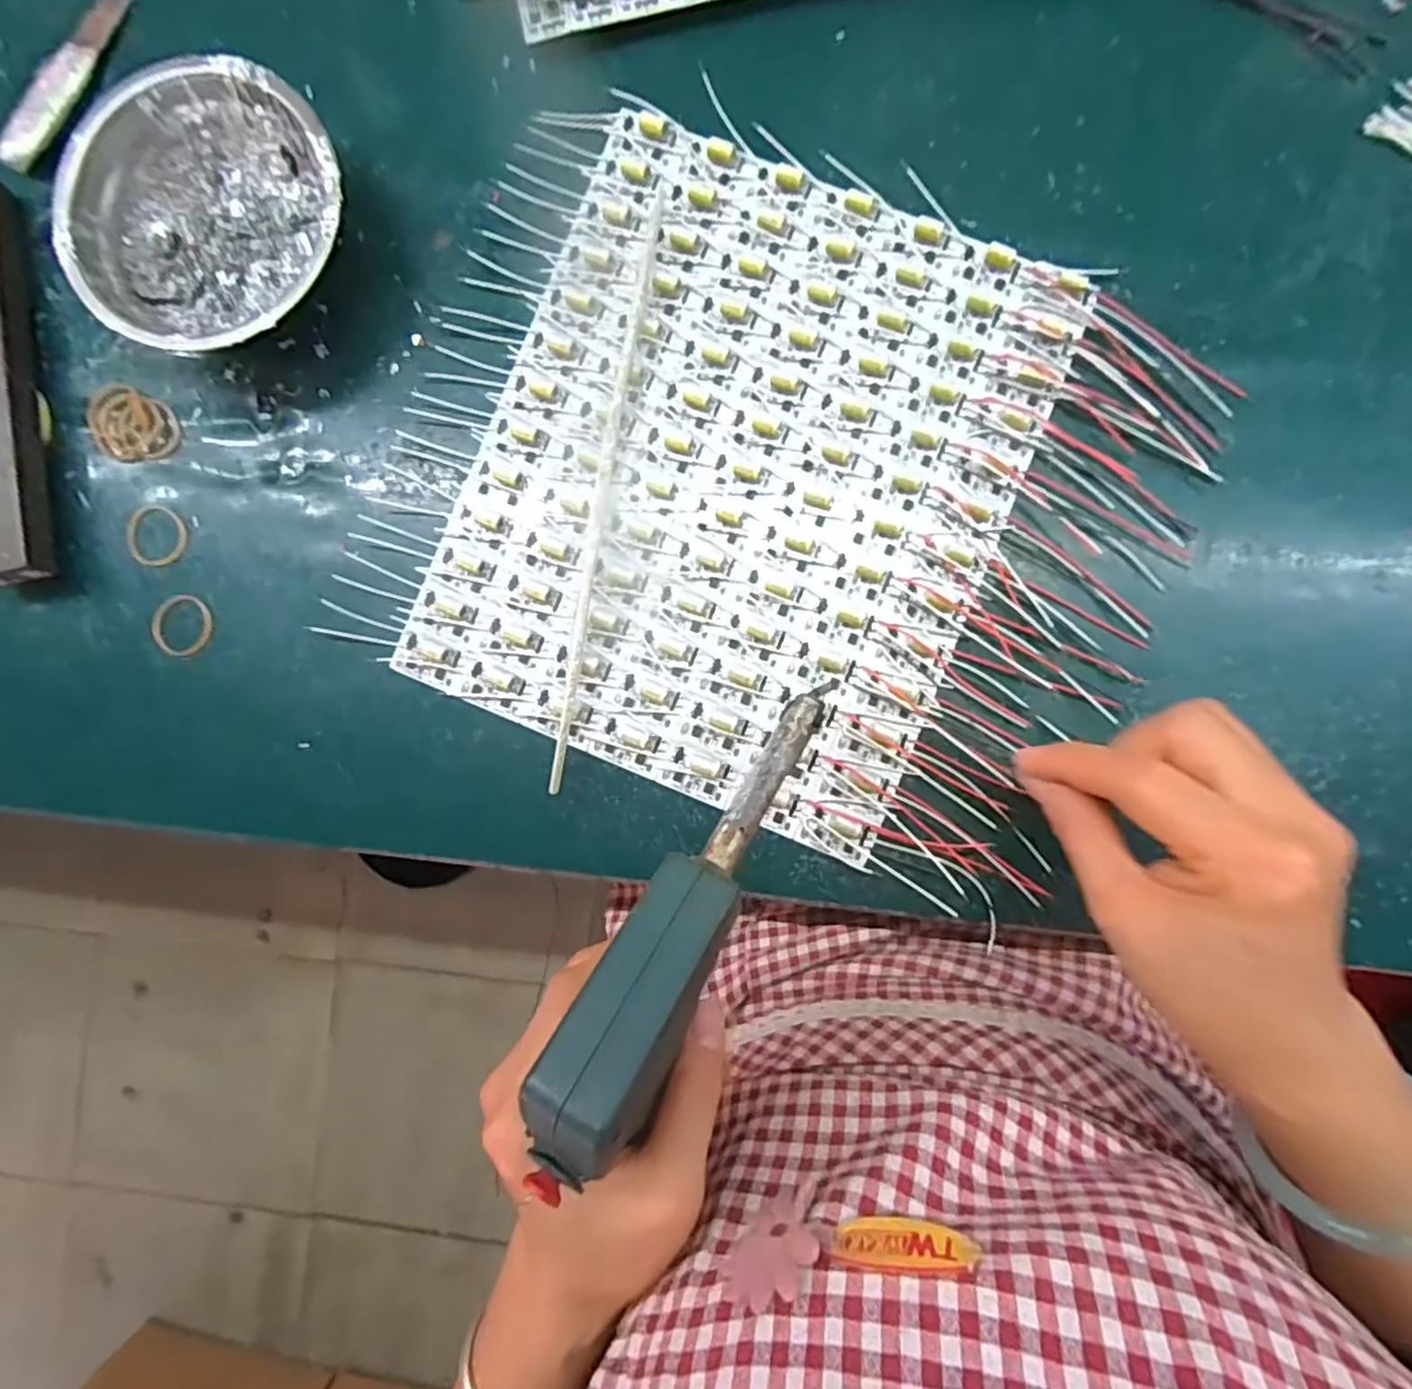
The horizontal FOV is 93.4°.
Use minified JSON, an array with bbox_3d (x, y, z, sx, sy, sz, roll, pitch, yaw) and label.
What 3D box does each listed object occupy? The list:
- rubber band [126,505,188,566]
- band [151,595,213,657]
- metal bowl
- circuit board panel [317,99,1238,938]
[{"bbox_3d":[-0.273,-0.079,0.329,0.030,0.004,0.029,0,89,3],"label":"rubber band"},{"bbox_3d":[-0.259,-0.034,0.329,0.031,0.004,0.031,0,94,0],"label":"band"},{"bbox_3d":[-0.226,-0.220,0.312,0.125,0.042,0.125,0,89,3],"label":"metal bowl"},{"bbox_3d":[0.033,-0.095,0.308,0.350,0.010,0.289,23,91,3],"label":"circuit board panel"}]

